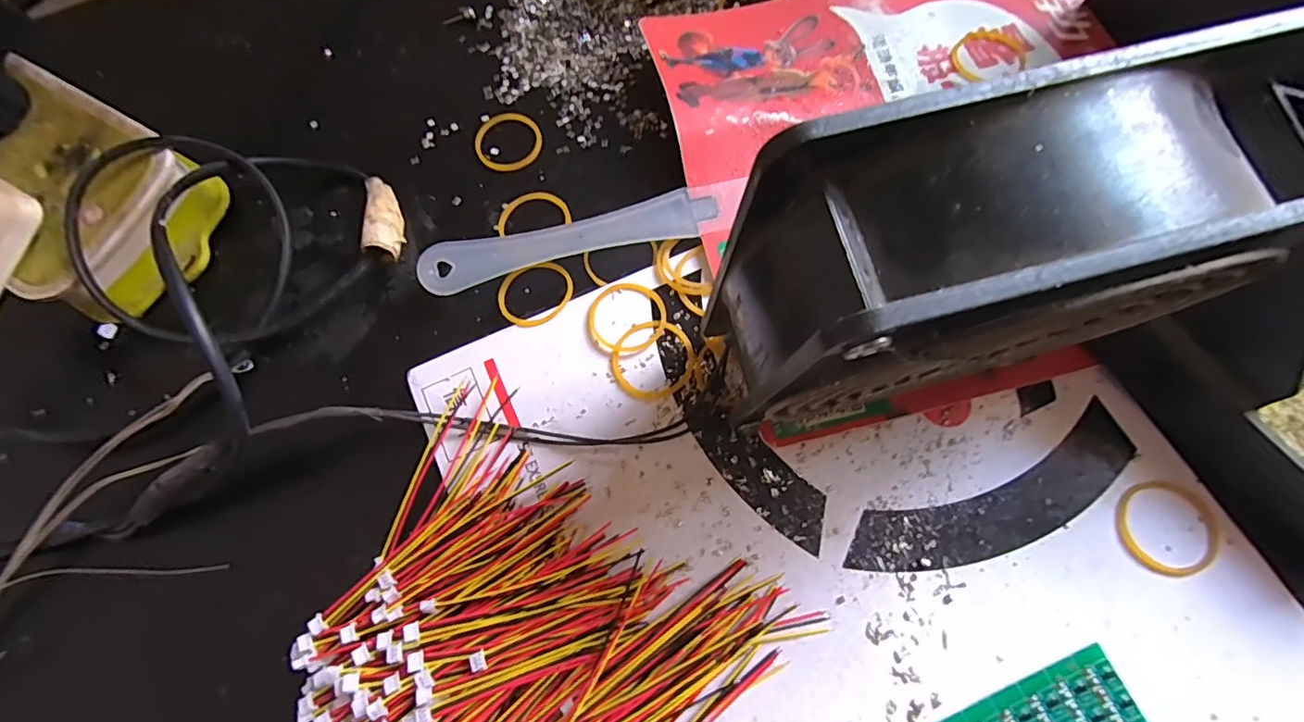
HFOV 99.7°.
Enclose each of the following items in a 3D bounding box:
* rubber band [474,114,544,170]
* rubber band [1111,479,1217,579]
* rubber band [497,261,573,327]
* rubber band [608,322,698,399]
[{"bbox_3d":[-0.064,-0.099,0.246,0.029,0.004,0.030,-1,73,2],"label":"rubber band"},{"bbox_3d":[0.175,0.056,0.187,0.032,0.004,0.030,-1,73,2],"label":"rubber band"},{"bbox_3d":[-0.046,-0.027,0.219,0.030,0.006,0.025,-24,69,-8],"label":"rubber band"},{"bbox_3d":[0.000,-0.001,0.209,0.032,0.004,0.030,-24,74,-5],"label":"rubber band"}]

